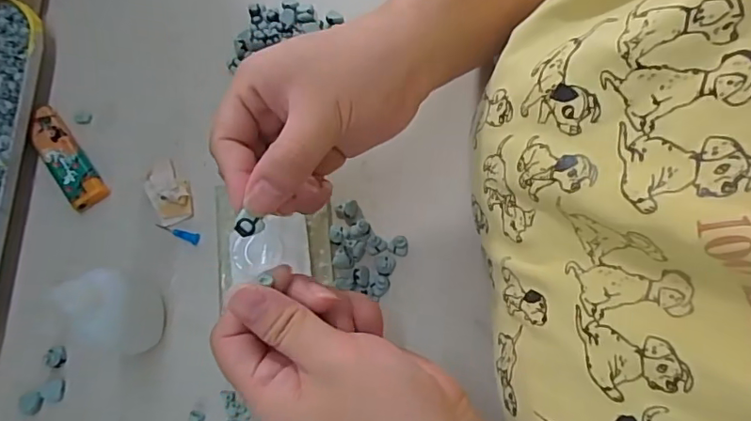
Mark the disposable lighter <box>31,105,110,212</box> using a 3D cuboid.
[{"bbox_3d":[-0.204,-0.035,0.345,0.023,0.009,0.077,-37,75,-9],"label":"disposable lighter"}]

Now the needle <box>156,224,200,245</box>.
[{"bbox_3d":[-0.125,0.014,0.332,0.030,0.004,0.007,15,74,6],"label":"needle"}]

